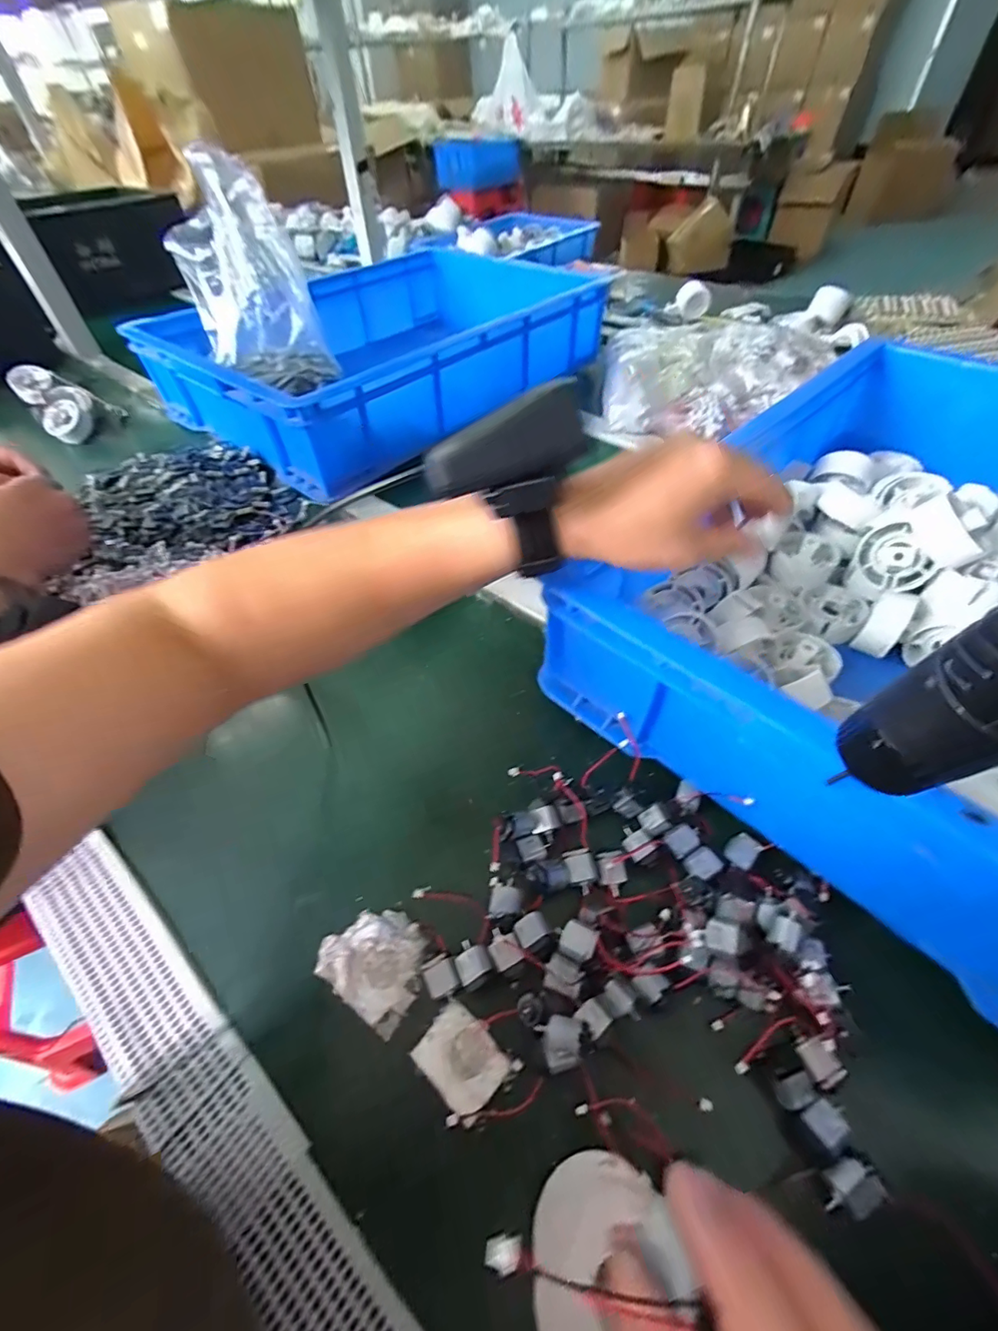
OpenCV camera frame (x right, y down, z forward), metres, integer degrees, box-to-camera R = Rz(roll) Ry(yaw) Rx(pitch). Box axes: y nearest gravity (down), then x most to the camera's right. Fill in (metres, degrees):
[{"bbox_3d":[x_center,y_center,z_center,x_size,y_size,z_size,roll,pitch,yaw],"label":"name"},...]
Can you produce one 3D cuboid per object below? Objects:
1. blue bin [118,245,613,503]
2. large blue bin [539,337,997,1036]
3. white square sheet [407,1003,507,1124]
[{"bbox_3d":[-0.150,-0.510,0.782,0.435,0.124,0.660,36,60,27],"label":"blue bin"},{"bbox_3d":[0.358,-0.075,0.395,0.372,0.131,0.582,35,59,27],"label":"large blue bin"},{"bbox_3d":[-0.021,0.221,0.276,0.047,0.004,0.036,34,59,26],"label":"white square sheet"}]

